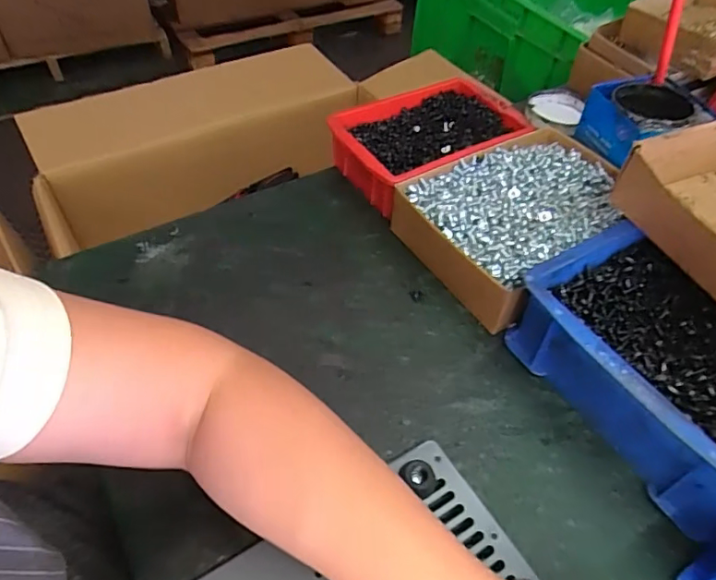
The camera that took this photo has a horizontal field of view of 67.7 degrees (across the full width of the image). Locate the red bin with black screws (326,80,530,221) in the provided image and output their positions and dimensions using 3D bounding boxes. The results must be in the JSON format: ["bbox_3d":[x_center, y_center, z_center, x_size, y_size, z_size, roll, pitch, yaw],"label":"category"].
[{"bbox_3d":[0.078,-0.163,0.598,0.201,0.059,0.129,-26,55,-23],"label":"red bin with black screws"}]

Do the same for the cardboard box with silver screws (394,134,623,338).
[{"bbox_3d":[0.163,-0.068,0.519,0.213,0.058,0.159,-24,54,-22],"label":"cardboard box with silver screws"}]

